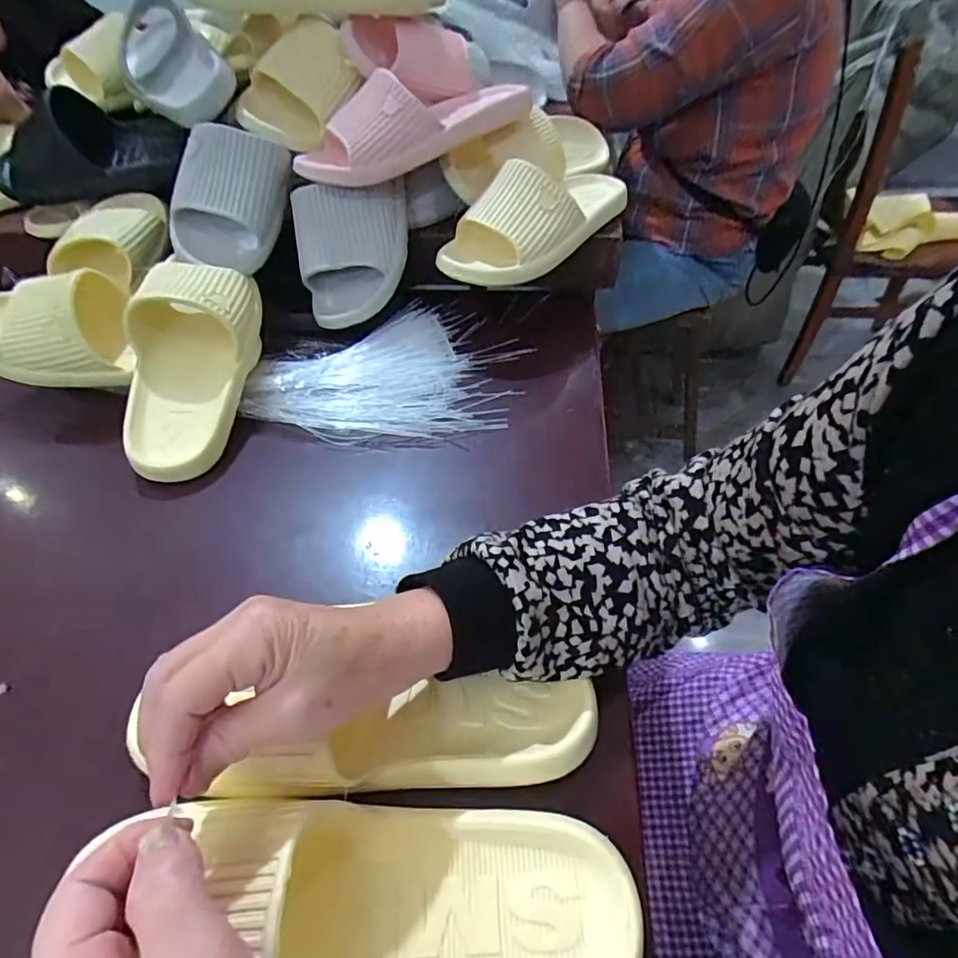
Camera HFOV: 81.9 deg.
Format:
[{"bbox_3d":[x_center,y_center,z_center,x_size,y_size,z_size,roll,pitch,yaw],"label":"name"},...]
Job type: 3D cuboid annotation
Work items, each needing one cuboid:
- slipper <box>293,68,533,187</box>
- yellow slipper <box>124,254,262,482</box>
[{"bbox_3d":[-0.061,-0.361,0.555,0.243,0.071,0.127,-7,47,-2],"label":"slipper"},{"bbox_3d":[-0.265,-0.106,0.508,0.102,0.079,0.221,1,73,6],"label":"yellow slipper"}]

